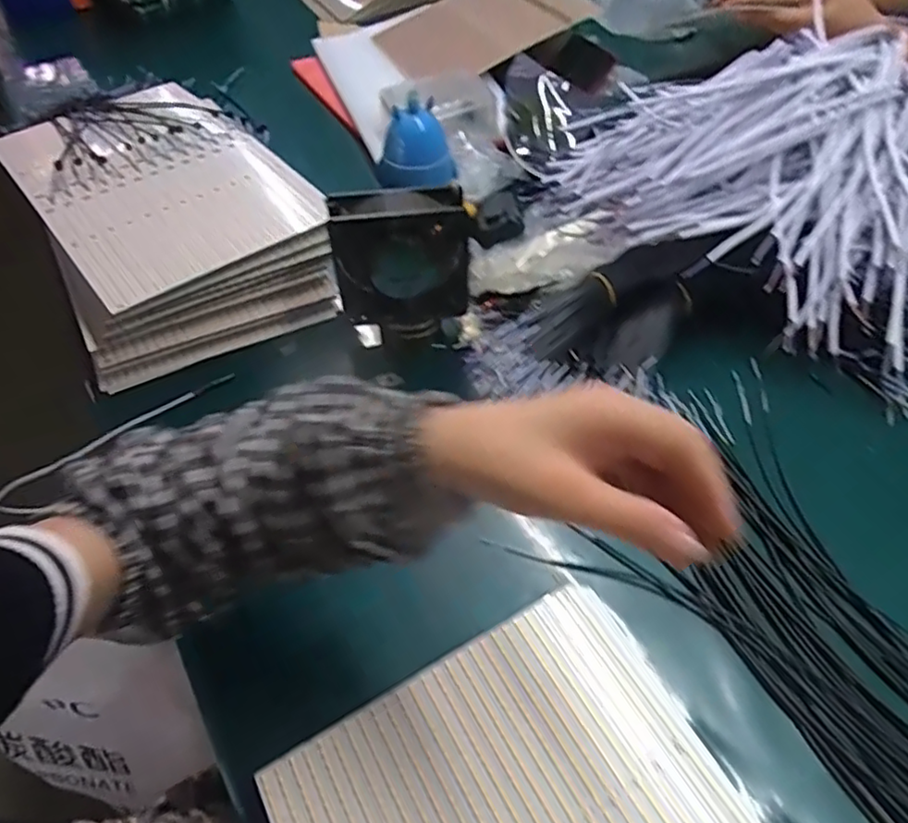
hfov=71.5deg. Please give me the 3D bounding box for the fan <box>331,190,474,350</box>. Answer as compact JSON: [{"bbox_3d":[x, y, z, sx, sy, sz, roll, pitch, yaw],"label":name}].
[{"bbox_3d":[-0.045,-0.132,0.579,0.116,0.137,0.039,-8,53,-1],"label":"fan"}]

